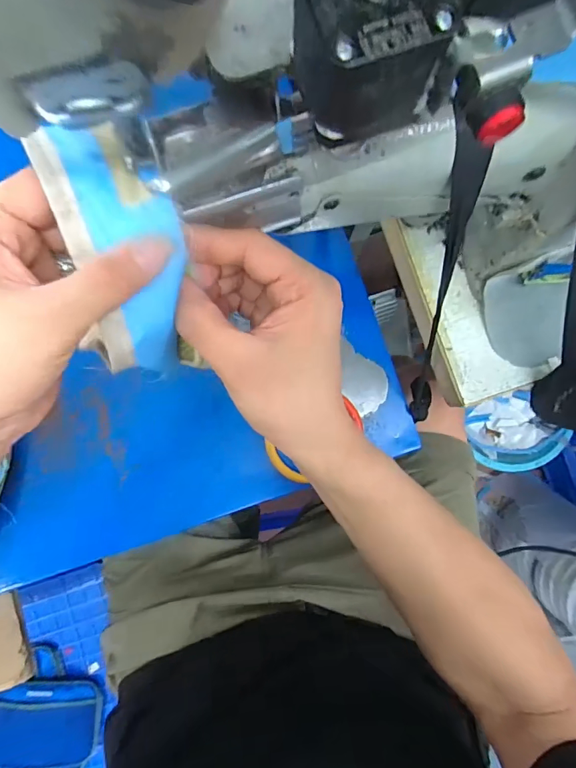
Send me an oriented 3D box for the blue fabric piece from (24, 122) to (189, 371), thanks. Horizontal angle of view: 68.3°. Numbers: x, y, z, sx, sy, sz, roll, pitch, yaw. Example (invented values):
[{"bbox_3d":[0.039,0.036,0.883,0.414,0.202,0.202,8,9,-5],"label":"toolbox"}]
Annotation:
[{"bbox_3d":[-0.077,-0.064,0.208,0.053,0.028,0.120,-14,102,-1],"label":"blue fabric piece"}]

